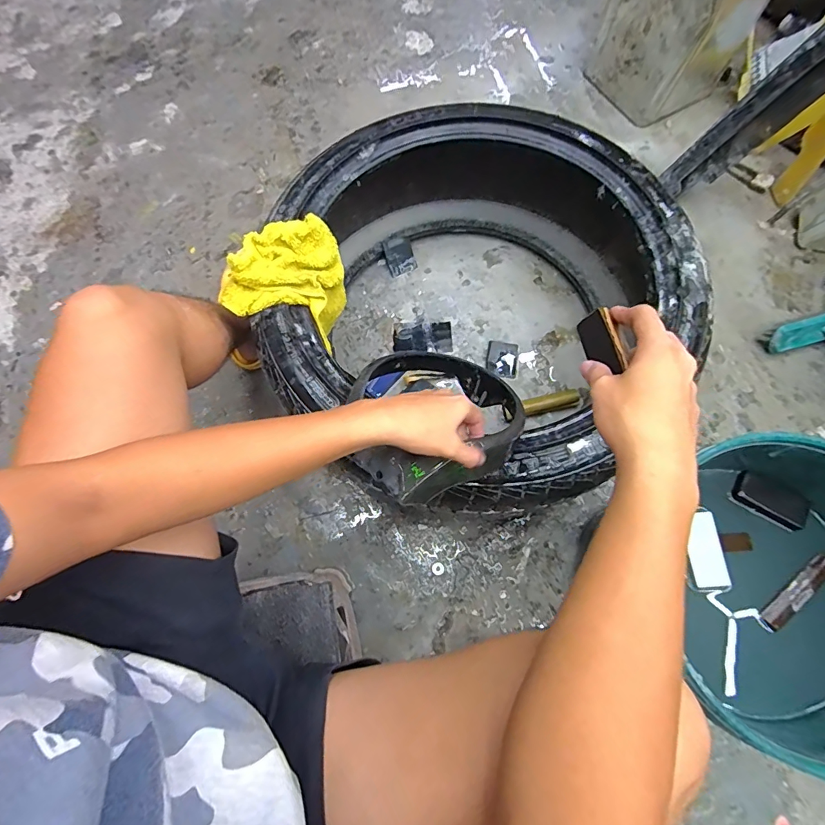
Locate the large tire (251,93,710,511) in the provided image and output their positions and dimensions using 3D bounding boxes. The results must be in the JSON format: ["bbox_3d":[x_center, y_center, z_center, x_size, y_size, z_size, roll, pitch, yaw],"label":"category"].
[{"bbox_3d":[0.107,-0.186,0.739,0.604,0.242,0.689,5,72,3],"label":"large tire"}]

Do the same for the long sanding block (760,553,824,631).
[{"bbox_3d":[0.459,0.212,0.519,0.112,0.017,0.023,-38,74,-11],"label":"long sanding block"}]

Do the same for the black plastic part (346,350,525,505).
[{"bbox_3d":[0.034,0.008,0.553,0.203,0.141,0.214,0,71,1],"label":"black plastic part"}]

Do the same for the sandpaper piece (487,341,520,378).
[{"bbox_3d":[0.177,-0.103,0.852,0.059,0.006,0.076,7,72,4],"label":"sandpaper piece"}]

